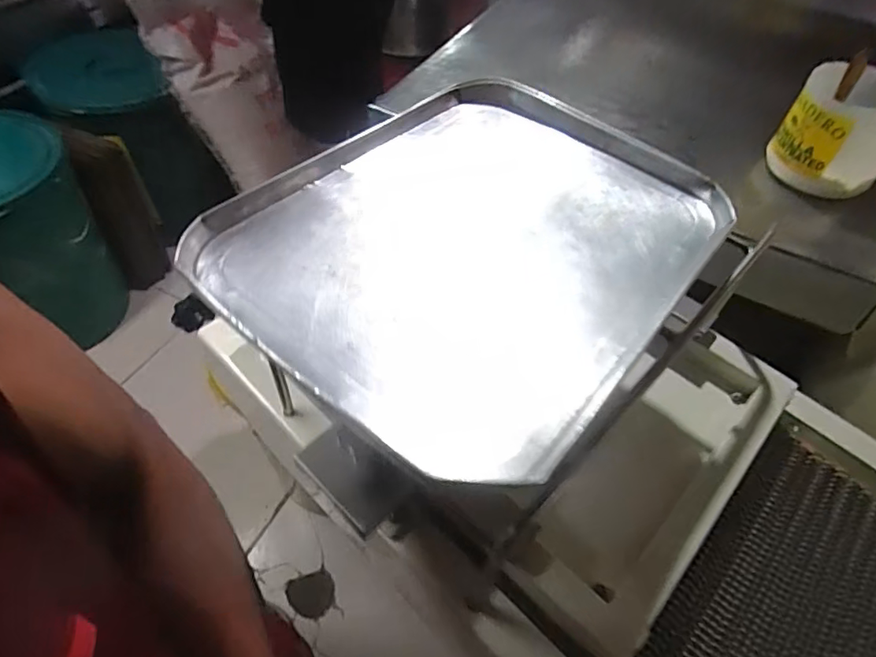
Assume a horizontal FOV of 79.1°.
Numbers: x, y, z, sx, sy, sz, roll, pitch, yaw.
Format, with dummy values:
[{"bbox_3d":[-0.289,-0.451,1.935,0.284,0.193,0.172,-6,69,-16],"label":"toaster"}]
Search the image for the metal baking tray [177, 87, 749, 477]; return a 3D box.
[{"bbox_3d":[0.039,-0.086,0.502,0.355,0.050,0.453,36,57,22],"label":"metal baking tray"}]

